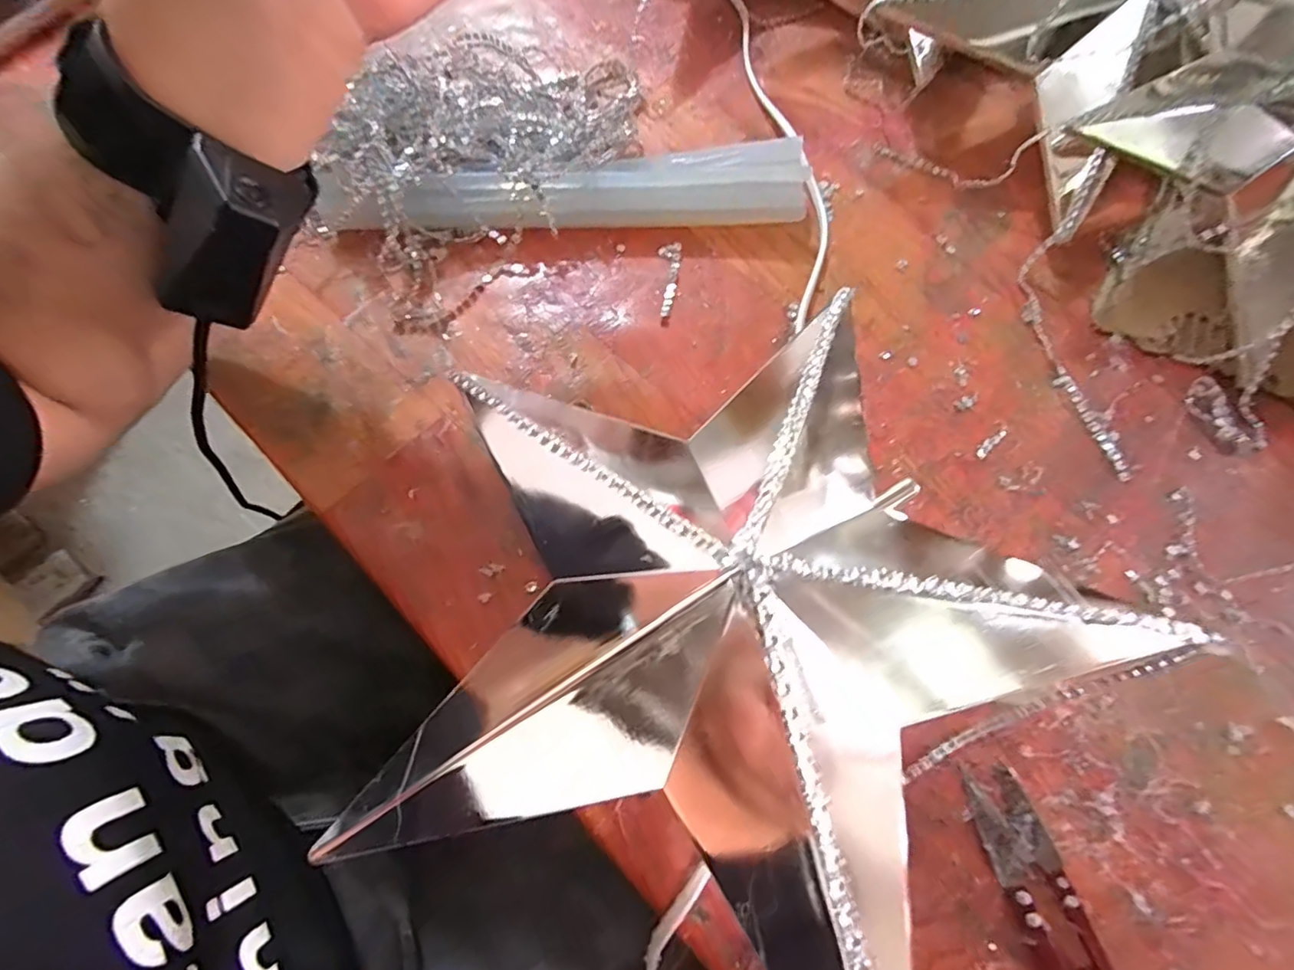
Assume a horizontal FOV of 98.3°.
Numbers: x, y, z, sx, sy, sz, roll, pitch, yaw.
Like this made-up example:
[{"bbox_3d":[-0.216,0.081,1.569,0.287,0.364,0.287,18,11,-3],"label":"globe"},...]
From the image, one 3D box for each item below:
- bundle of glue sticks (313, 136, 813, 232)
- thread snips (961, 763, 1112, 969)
[{"bbox_3d":[-0.044,-0.167,0.316,0.265,0.032,0.040,-5,70,-2],"label":"bundle of glue sticks"},{"bbox_3d":[0.153,0.166,0.204,0.024,0.011,0.111,-14,71,-6],"label":"thread snips"}]

